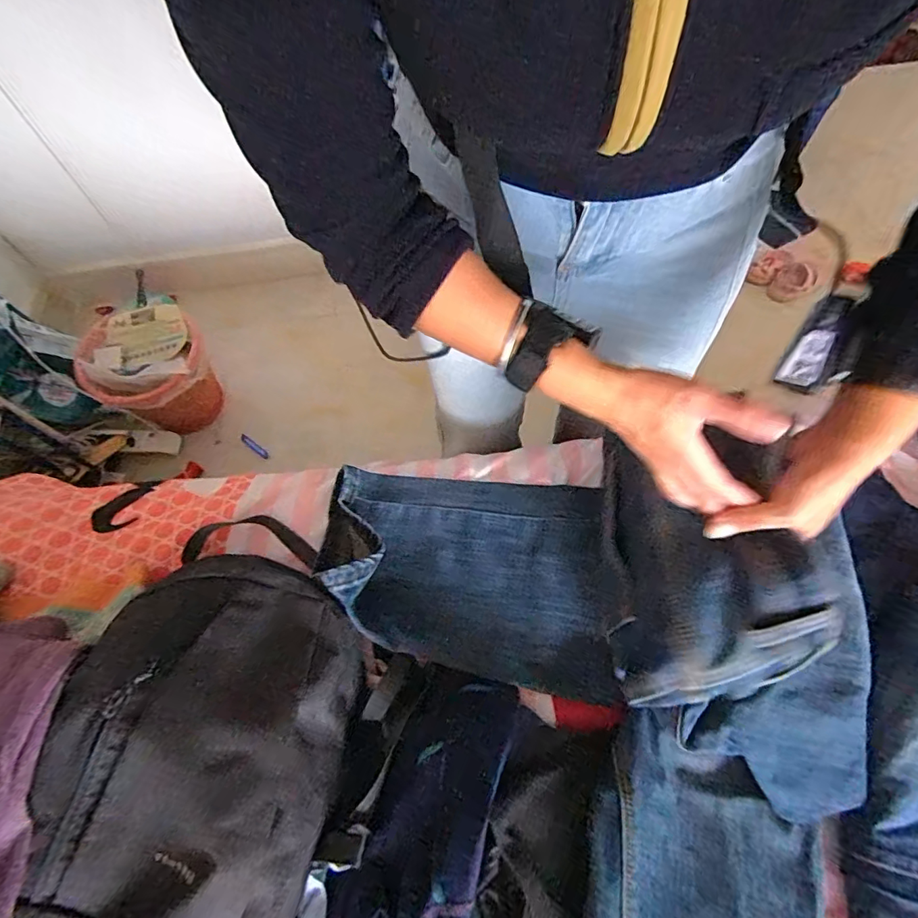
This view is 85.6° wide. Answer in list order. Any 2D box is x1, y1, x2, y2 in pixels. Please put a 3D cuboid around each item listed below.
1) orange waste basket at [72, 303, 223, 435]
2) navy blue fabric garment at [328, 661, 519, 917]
[{"bbox_3d":[-0.671,-0.179,1.148,0.221,0.269,0.238,42,73,17],"label":"orange waste basket"},{"bbox_3d":[-0.035,0.318,0.394,0.096,0.082,0.283,17,67,8],"label":"navy blue fabric garment"}]

